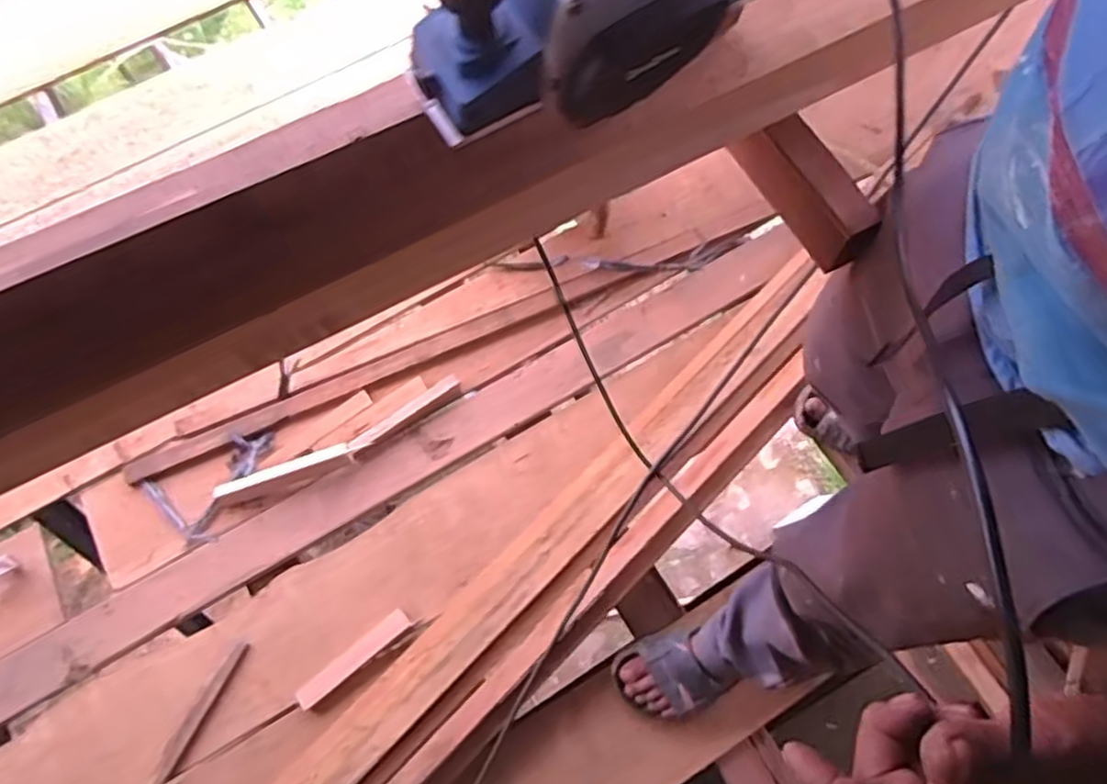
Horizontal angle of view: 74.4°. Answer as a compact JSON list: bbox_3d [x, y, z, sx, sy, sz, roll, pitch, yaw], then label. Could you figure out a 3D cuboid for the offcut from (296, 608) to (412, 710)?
[{"bbox_3d":[-0.307,0.409,1.123,0.191,0.027,0.033,-39,76,-13],"label":"offcut"}]

